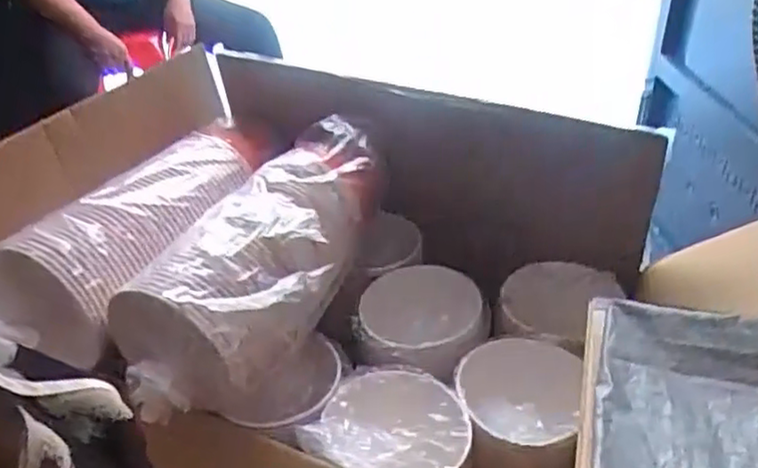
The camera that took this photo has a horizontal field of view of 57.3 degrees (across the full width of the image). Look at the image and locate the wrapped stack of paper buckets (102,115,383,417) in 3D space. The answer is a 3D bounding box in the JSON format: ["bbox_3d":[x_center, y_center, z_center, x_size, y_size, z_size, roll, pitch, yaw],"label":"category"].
[{"bbox_3d":[-0.122,0.029,0.821,0.156,0.151,0.398,18,40,26],"label":"wrapped stack of paper buckets"}]

